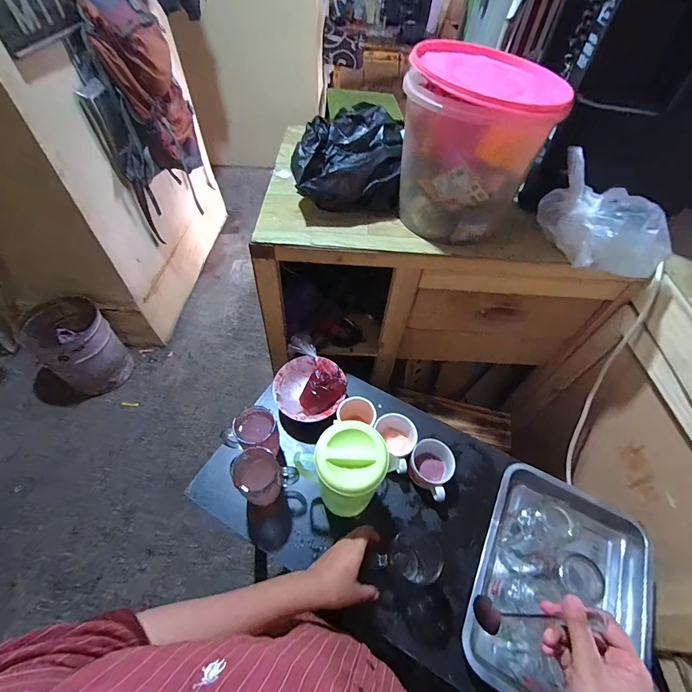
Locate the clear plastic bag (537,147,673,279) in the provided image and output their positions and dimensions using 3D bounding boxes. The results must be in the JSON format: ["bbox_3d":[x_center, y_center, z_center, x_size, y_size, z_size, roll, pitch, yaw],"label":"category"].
[{"bbox_3d":[0.440,-0.205,0.600,0.222,0.126,0.111,37,61,23],"label":"clear plastic bag"}]

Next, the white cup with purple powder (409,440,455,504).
[{"bbox_3d":[0.163,0.238,0.680,0.080,0.068,0.099,27,58,17],"label":"white cup with purple powder"}]

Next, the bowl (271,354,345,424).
[{"bbox_3d":[-0.077,0.095,0.755,0.151,0.051,0.145,5,54,2],"label":"bowl"}]

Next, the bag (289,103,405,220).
[{"bbox_3d":[0.004,-0.371,0.705,0.208,0.131,0.200,2,54,0],"label":"bag"}]

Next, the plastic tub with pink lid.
[{"bbox_3d":[0.230,-0.361,0.639,0.236,0.230,0.251,23,56,15],"label":"plastic tub with pink lid"}]

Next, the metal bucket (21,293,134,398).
[{"bbox_3d":[-1.139,0.014,1.512,0.294,0.363,0.282,1,54,-1],"label":"metal bucket"}]

